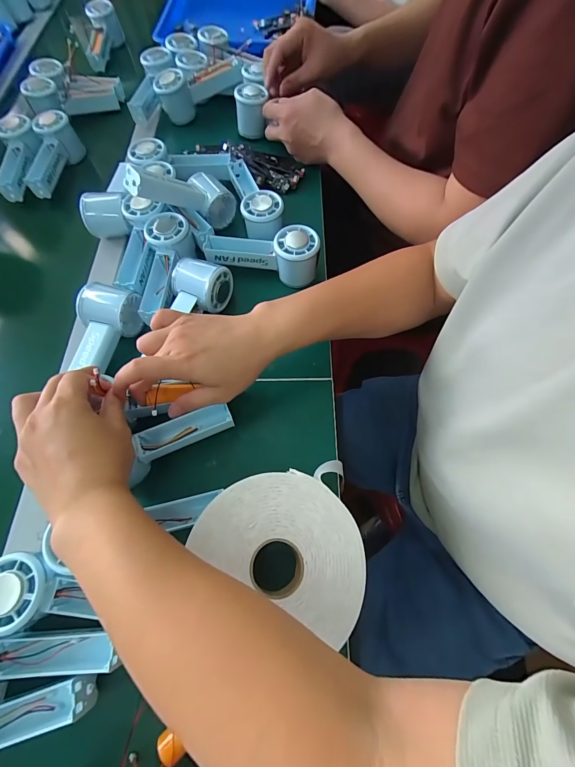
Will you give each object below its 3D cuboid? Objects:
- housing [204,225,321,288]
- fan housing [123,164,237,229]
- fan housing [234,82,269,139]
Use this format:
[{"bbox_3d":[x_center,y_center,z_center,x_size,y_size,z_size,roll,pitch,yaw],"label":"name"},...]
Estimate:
[{"bbox_3d":[-0.035,-0.174,0.442,0.152,0.052,0.053,10,67,7],"label":"housing"},{"bbox_3d":[-0.145,-0.263,0.452,0.153,0.055,0.064,-11,59,-45],"label":"fan housing"},{"bbox_3d":[-0.058,-0.473,0.570,0.054,0.054,0.056,11,67,7],"label":"fan housing"}]

